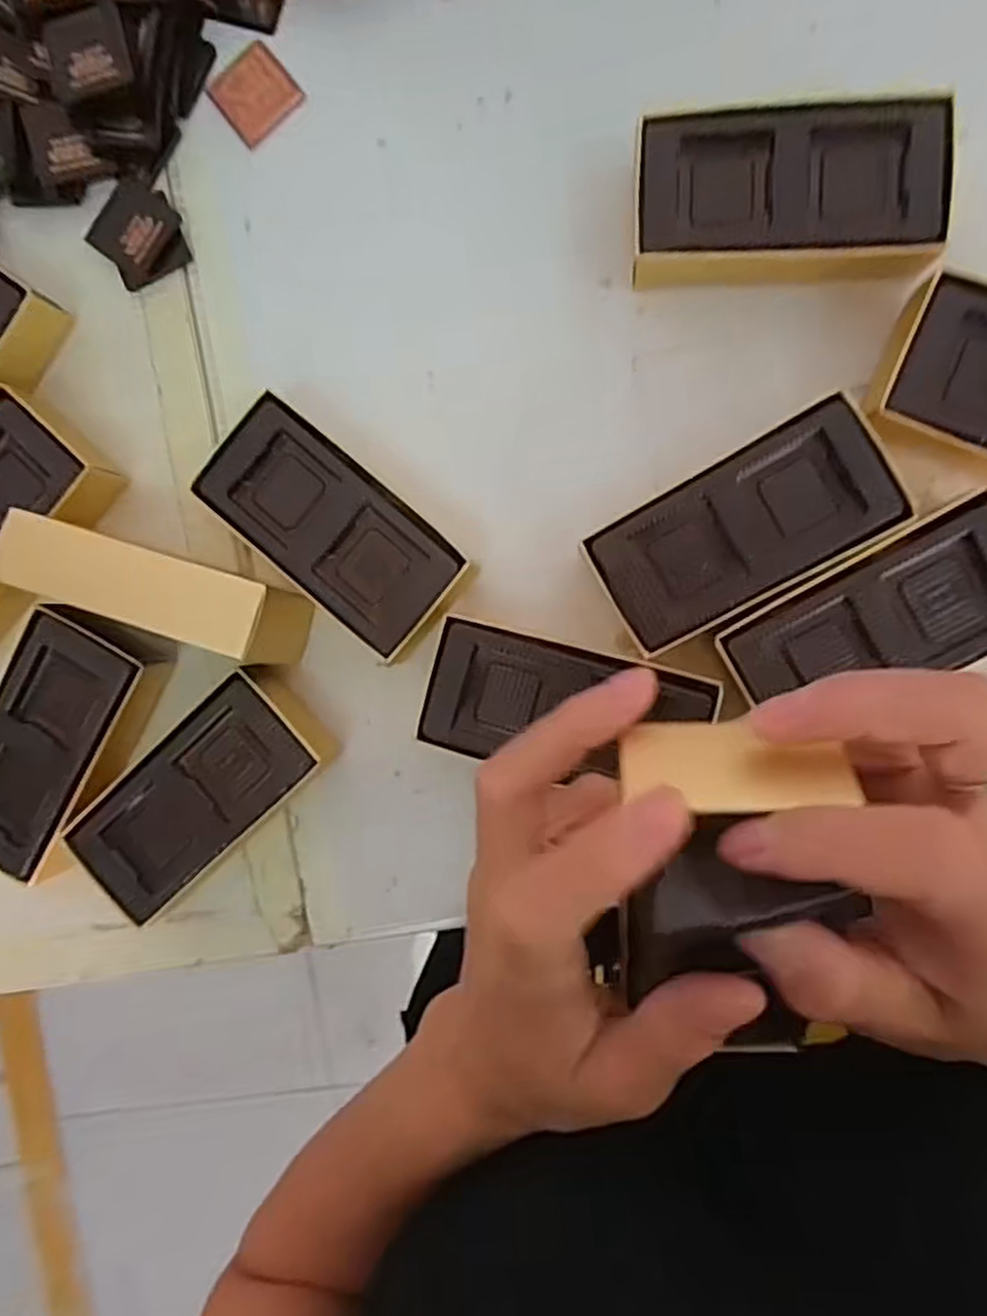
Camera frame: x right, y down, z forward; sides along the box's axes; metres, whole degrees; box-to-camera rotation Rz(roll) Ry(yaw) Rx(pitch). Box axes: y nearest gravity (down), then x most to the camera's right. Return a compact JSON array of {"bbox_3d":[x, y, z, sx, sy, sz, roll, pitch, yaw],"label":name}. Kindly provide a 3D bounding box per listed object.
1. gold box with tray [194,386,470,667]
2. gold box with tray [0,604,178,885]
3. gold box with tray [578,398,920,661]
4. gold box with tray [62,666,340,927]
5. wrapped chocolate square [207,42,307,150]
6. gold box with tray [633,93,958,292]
[{"bbox_3d":[-0.066,-0.055,0.325,0.111,0.032,0.056,42,97,4],"label":"gold box with tray"},{"bbox_3d":[-0.194,0.036,0.344,0.060,0.035,0.115,27,96,6],"label":"gold box with tray"},{"bbox_3d":[0.098,-0.051,0.305,0.113,0.034,0.054,-29,87,7],"label":"gold box with tray"},{"bbox_3d":[-0.128,0.059,0.336,0.111,0.033,0.054,-44,87,7],"label":"gold box with tray"},{"bbox_3d":[-0.106,-0.250,0.333,0.033,0.004,0.034,-40,87,8],"label":"wrapped chocolate square"},{"bbox_3d":[0.114,-0.180,0.300,0.112,0.032,0.058,4,93,7],"label":"gold box with tray"}]

